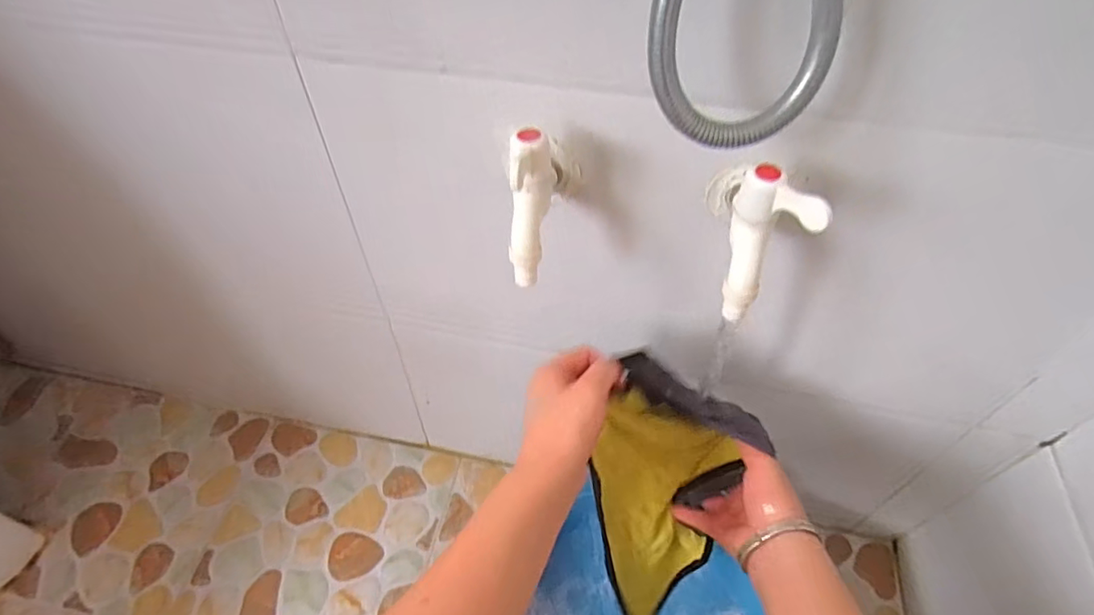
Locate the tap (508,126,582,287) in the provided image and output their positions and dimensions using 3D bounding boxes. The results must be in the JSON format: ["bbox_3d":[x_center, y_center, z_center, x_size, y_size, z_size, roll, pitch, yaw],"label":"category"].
[{"bbox_3d":[-0.010,-0.079,0.380,0.037,0.089,0.088,17,52,14],"label":"tap"}]

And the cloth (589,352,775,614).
[{"bbox_3d":[0.114,0.189,0.532,0.142,0.335,0.052,-12,34,-10],"label":"cloth"}]

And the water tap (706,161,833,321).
[{"bbox_3d":[0.135,-0.052,0.361,0.037,0.093,0.081,0,50,0],"label":"water tap"}]

